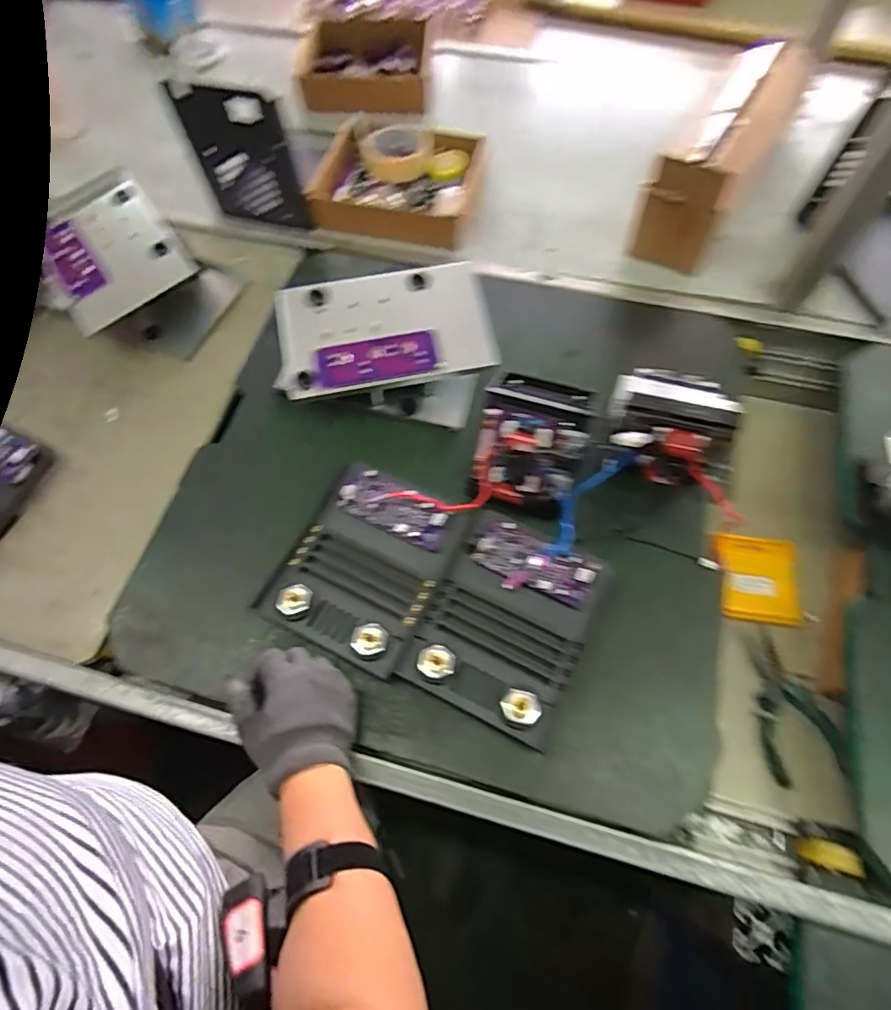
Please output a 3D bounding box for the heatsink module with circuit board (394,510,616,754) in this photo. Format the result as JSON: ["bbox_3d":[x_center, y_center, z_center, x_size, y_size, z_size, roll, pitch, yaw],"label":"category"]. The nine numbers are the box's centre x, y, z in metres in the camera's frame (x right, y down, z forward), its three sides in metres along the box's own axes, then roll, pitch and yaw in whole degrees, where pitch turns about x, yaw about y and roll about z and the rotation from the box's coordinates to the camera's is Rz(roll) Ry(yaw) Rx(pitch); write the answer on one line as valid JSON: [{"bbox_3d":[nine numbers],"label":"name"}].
[{"bbox_3d":[0.055,0.110,0.528,0.143,0.038,0.174,23,68,13],"label":"heatsink module with circuit board"}]

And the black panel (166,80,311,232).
[{"bbox_3d":[-0.267,-0.455,0.754,0.140,0.194,0.021,12,65,8],"label":"black panel"}]

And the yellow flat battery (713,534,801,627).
[{"bbox_3d":[0.356,0.086,0.642,0.086,0.017,0.101,6,65,5],"label":"yellow flat battery"}]

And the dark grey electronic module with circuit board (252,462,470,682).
[{"bbox_3d":[-0.081,0.059,0.559,0.147,0.047,0.173,24,68,13],"label":"dark grey electronic module with circuit board"}]

